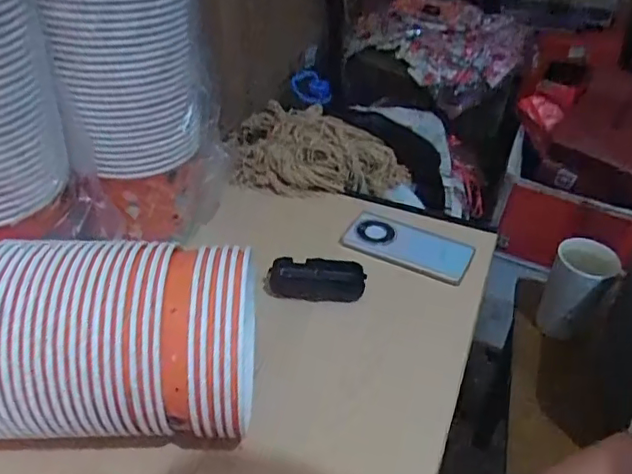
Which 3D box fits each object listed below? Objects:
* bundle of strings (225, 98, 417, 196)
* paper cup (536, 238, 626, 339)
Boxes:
[{"bbox_3d":[-0.008,-0.134,0.902,0.310,0.111,0.168,9,38,8],"label":"bundle of strings"},{"bbox_3d":[0.390,0.081,0.852,0.089,0.130,0.089,22,42,23],"label":"paper cup"}]

